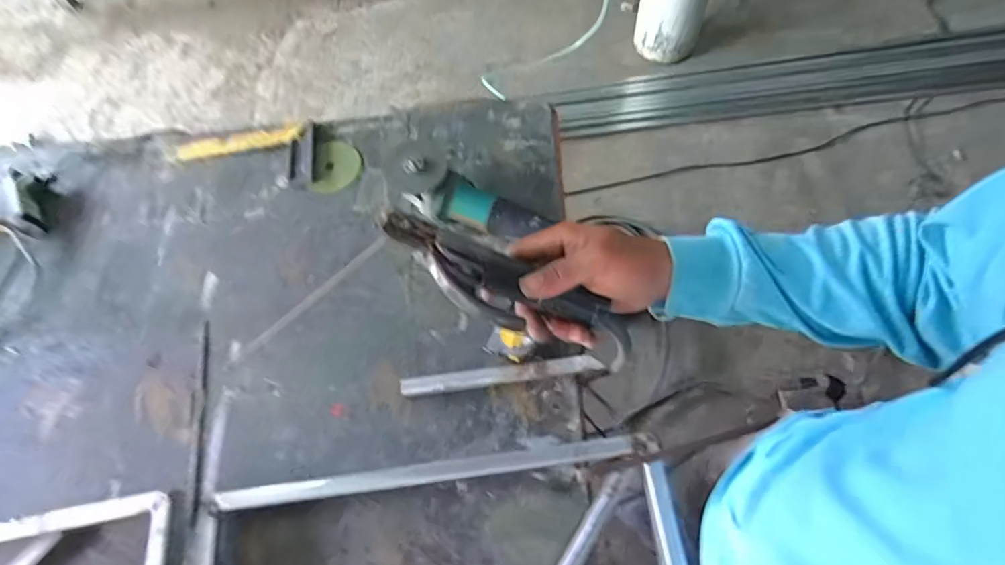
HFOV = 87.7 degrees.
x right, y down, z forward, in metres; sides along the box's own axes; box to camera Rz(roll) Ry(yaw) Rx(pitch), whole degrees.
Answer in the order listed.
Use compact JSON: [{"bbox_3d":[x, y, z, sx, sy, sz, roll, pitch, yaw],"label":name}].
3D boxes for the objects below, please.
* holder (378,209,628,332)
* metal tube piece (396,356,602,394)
[{"bbox_3d":[0.004,0.009,0.392,0.202,0.040,0.059,24,66,-21],"label":"holder"},{"bbox_3d":[-0.001,0.127,0.715,0.271,0.025,0.022,-7,66,0],"label":"metal tube piece"}]

